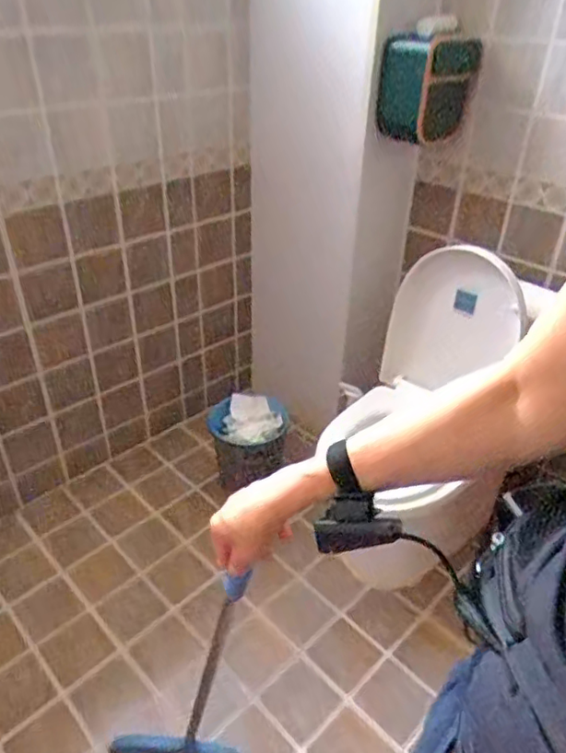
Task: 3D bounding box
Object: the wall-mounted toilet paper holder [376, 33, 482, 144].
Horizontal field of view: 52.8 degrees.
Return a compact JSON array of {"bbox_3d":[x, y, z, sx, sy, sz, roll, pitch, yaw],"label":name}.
[{"bbox_3d":[0.314,-0.644,1.285,0.171,0.215,0.141,-26,45,-33],"label":"wall-mounted toilet paper holder"}]

